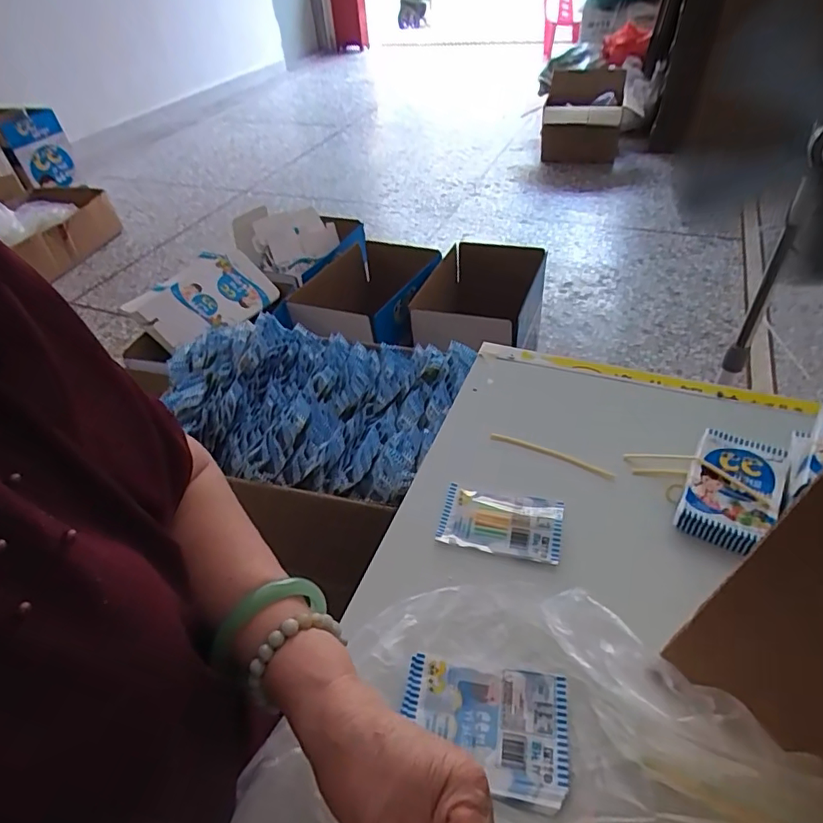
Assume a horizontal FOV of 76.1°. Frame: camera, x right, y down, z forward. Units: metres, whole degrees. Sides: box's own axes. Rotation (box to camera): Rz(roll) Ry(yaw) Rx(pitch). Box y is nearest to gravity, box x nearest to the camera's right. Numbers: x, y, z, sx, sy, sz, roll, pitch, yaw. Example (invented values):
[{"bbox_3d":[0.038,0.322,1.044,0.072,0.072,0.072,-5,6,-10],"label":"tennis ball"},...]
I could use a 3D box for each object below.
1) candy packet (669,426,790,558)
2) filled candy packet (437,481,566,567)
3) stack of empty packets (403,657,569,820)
[{"bbox_3d":[0.274,0.066,0.452,0.066,0.017,0.109,18,54,28],"label":"candy packet"},{"bbox_3d":[0.077,0.096,0.462,0.103,0.012,0.060,7,45,14],"label":"filled candy packet"},{"bbox_3d":[0.047,0.205,0.344,0.106,0.012,0.074,5,44,12],"label":"stack of empty packets"}]

